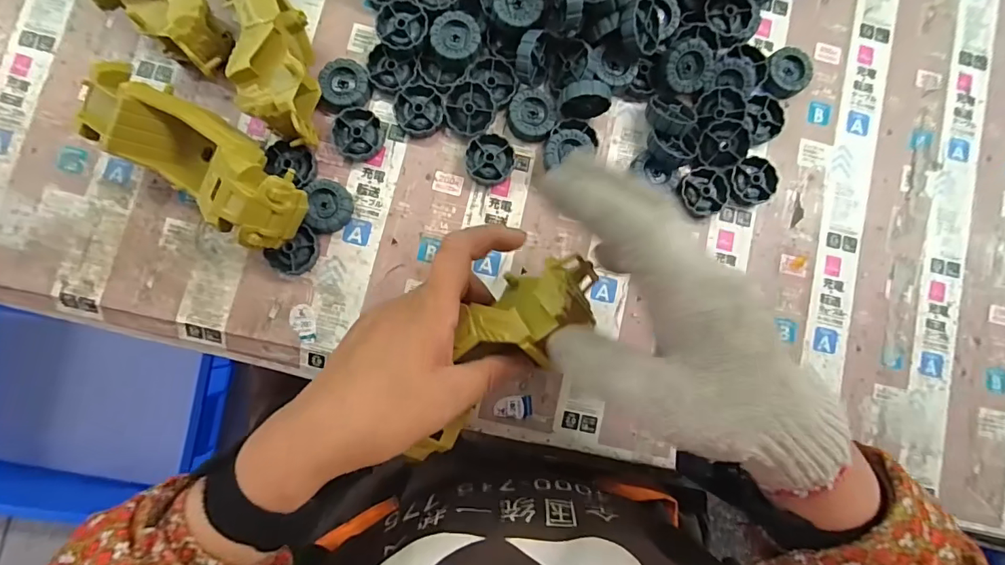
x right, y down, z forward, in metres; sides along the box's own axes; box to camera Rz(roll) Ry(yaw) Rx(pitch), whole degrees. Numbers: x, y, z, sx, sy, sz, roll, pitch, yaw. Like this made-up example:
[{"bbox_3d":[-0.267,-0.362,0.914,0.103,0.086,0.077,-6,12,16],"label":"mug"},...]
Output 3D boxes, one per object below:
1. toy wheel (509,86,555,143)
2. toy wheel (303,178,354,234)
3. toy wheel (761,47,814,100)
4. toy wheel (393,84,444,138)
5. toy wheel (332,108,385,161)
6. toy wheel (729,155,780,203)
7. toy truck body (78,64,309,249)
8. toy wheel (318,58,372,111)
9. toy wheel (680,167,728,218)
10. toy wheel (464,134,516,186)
[{"bbox_3d":[0.024,-0.134,0.365,0.036,0.011,0.042,12,85,-3],"label":"toy wheel"},{"bbox_3d":[-0.132,-0.058,0.354,0.032,0.015,0.040,-3,86,-4],"label":"toy wheel"},{"bbox_3d":[0.237,-0.175,0.389,0.037,0.017,0.038,0,86,-4],"label":"toy wheel"},{"bbox_3d":[-0.065,-0.135,0.362,0.038,0.010,0.038,0,86,-4],"label":"toy wheel"},{"bbox_3d":[-0.112,-0.115,0.360,0.037,0.010,0.038,0,86,-4],"label":"toy wheel"},{"bbox_3d":[0.205,-0.084,0.381,0.036,0.013,0.037,15,85,-2],"label":"toy wheel"},{"bbox_3d":[-0.212,-0.088,0.330,0.160,0.064,0.062,35,85,-1],"label":"toy truck body"},{"bbox_3d":[-0.122,-0.153,0.363,0.038,0.016,0.038,0,86,-4],"label":"toy wheel"},{"bbox_3d":[0.163,-0.074,0.377,0.039,0.011,0.038,0,86,-4],"label":"toy wheel"},{"bbox_3d":[-0.010,-0.095,0.362,0.037,0.012,0.038,0,86,-4],"label":"toy wheel"}]

